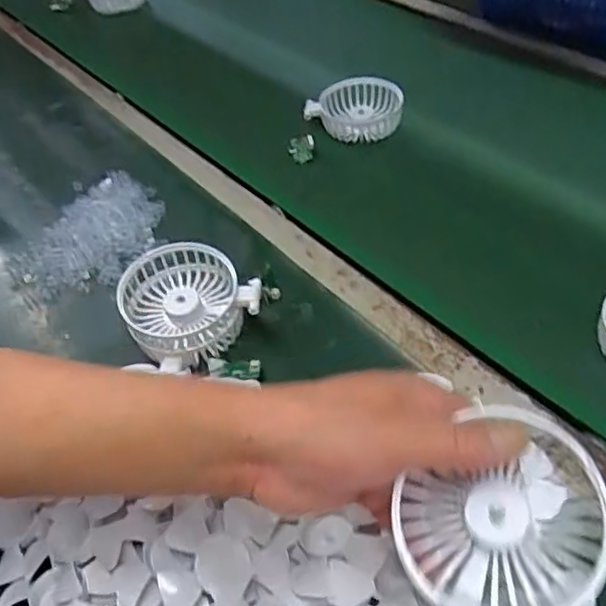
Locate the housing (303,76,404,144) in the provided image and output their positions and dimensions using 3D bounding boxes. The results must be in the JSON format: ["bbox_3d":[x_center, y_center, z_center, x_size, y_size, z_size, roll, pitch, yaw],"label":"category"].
[{"bbox_3d":[0.059,-0.219,0.702,0.102,0.037,0.075,10,53,9],"label":"housing"}]

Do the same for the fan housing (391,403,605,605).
[{"bbox_3d":[0.086,0.098,0.279,0.090,0.042,0.094,-18,64,5],"label":"fan housing"}]

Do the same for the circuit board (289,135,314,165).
[{"bbox_3d":[0.000,-0.164,0.671,0.027,0.028,0.008,-7,22,23],"label":"circuit board"}]

